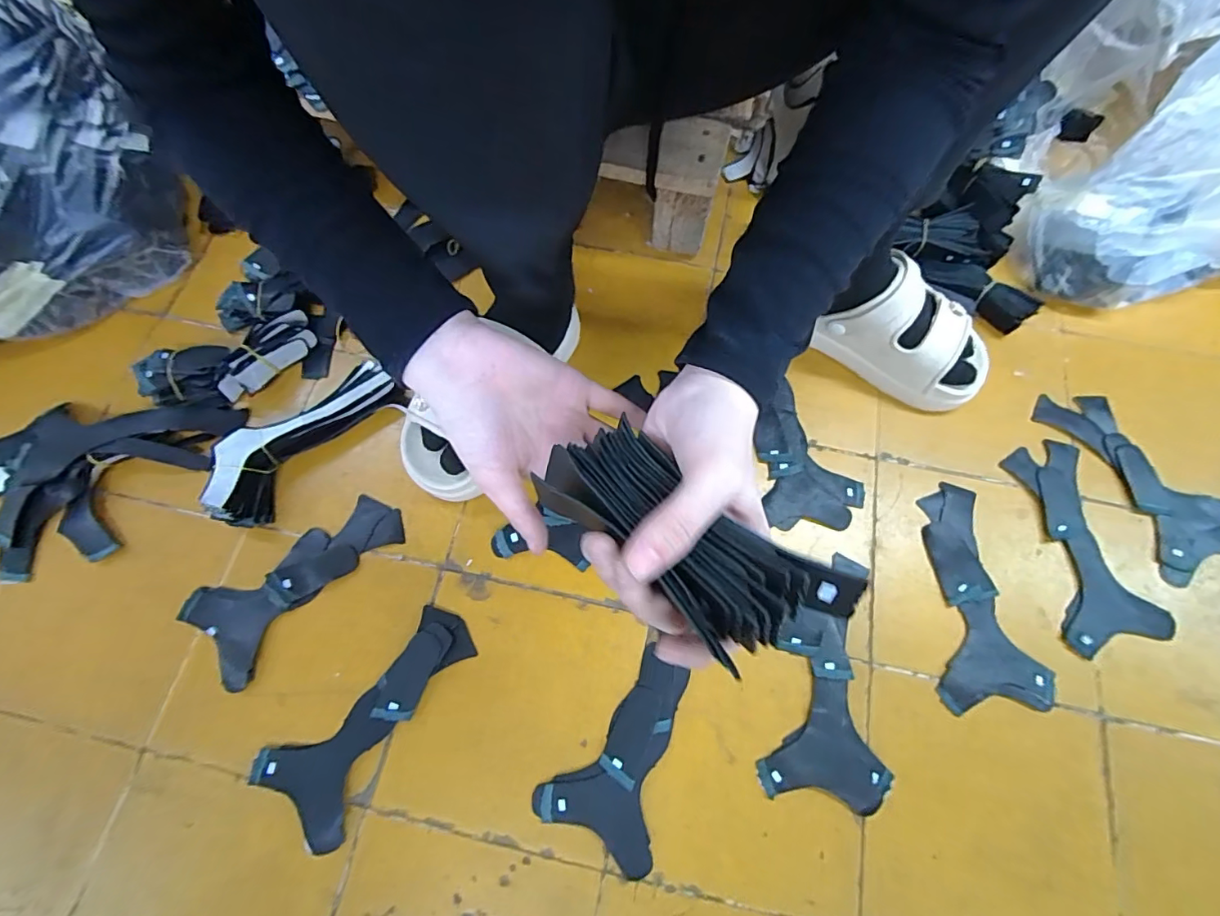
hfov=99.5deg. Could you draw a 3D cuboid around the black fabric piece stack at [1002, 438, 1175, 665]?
[{"bbox_3d":[0.455,0.081,0.505,0.090,0.009,0.195,-9,71,-3],"label":"black fabric piece stack"}]

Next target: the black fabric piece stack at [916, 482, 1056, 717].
[{"bbox_3d":[0.339,0.126,0.489,0.093,0.008,0.200,-4,71,-1],"label":"black fabric piece stack"}]

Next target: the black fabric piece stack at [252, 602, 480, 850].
[{"bbox_3d":[-0.203,0.220,0.447,0.091,0.008,0.196,39,75,13],"label":"black fabric piece stack"}]

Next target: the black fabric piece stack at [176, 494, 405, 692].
[{"bbox_3d":[-0.288,0.113,0.483,0.194,0.012,0.089,-38,75,-12],"label":"black fabric piece stack"}]

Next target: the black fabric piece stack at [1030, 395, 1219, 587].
[{"bbox_3d":[0.531,0.016,0.523,0.091,0.011,0.208,-28,73,-9],"label":"black fabric piece stack"}]

